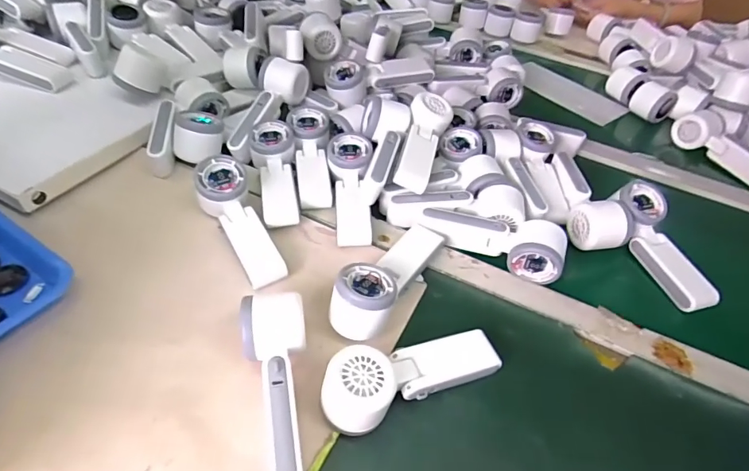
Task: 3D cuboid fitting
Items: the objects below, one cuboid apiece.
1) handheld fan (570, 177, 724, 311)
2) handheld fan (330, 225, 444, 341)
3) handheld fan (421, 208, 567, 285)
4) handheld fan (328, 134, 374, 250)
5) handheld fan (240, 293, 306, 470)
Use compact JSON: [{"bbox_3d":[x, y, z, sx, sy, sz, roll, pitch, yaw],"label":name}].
[{"bbox_3d":[0.313,0.010,0.518,0.112,0.048,0.153,-7,46,-14],"label":"handheld fan"},{"bbox_3d":[0.015,0.035,0.461,0.055,0.051,0.162,25,47,18],"label":"handheld fan"},{"bbox_3d":[0.140,-0.002,0.523,0.157,0.042,0.059,24,47,17],"label":"handheld fan"},{"bbox_3d":[-0.024,-0.060,0.550,0.058,0.046,0.171,-2,45,-9],"label":"handheld fan"},{"bbox_3d":[-0.077,0.126,0.367,0.052,0.052,0.158,-6,46,-13],"label":"handheld fan"}]

